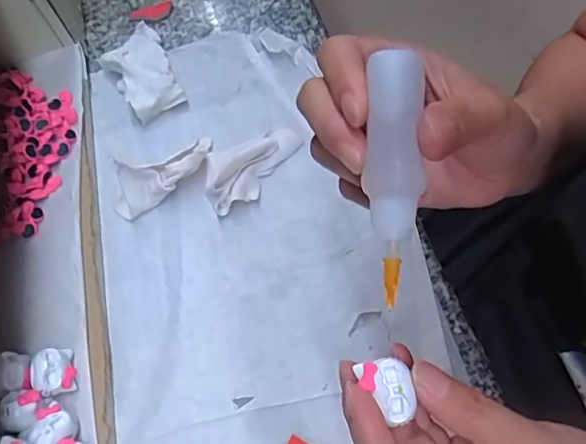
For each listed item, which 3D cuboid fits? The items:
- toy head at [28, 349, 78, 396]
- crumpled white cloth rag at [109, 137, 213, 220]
[{"bbox_3d":[-0.134,0.084,0.314,0.022,0.016,0.024,-23,60,-5],"label":"toy head"},{"bbox_3d":[-0.087,-0.035,0.383,0.077,0.026,0.032,-32,61,-10],"label":"crumpled white cloth rag"}]

